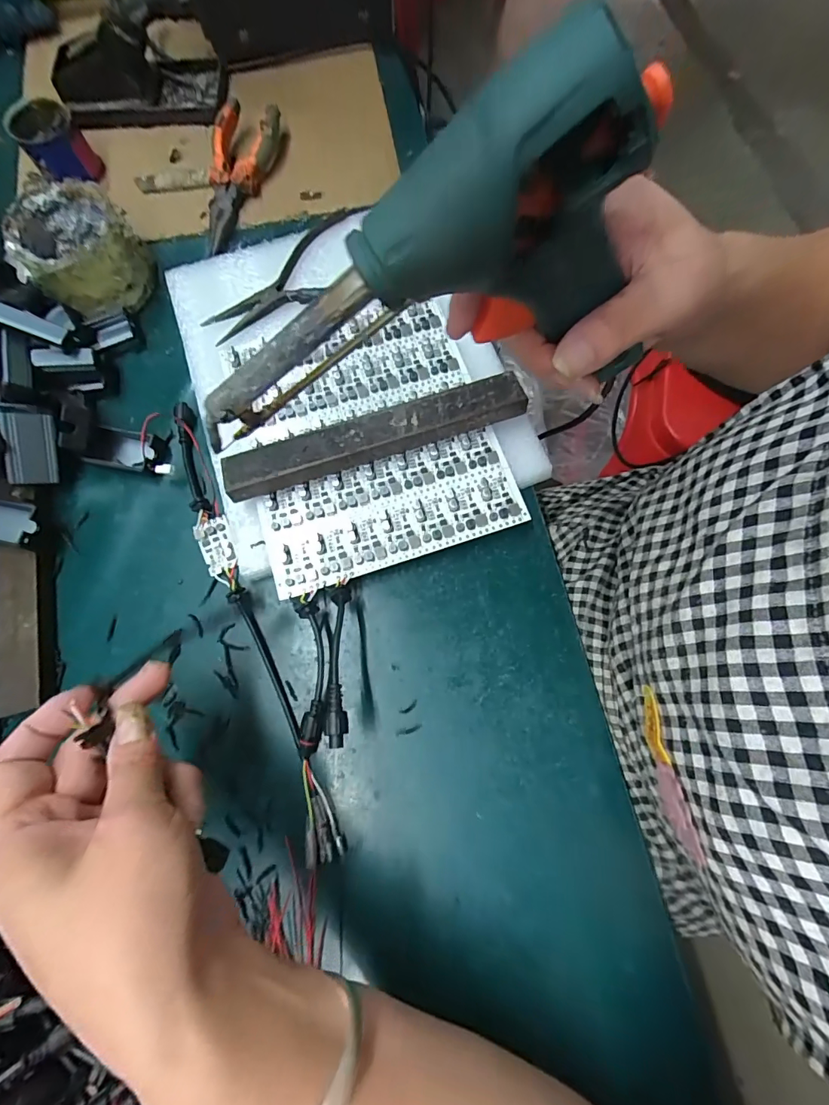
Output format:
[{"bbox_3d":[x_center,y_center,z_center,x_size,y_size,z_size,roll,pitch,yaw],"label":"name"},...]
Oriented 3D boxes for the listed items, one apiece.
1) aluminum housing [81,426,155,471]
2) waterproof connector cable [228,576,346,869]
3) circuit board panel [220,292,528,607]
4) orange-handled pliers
[{"bbox_3d":[-0.218,-0.076,0.334,0.059,0.012,0.030,12,72,17],"label":"aluminum housing"},{"bbox_3d":[-0.085,0.097,0.284,0.021,0.009,0.180,-22,74,-8],"label":"waterproof connector cable"},{"bbox_3d":[-0.034,-0.087,0.323,0.170,0.009,0.196,-17,76,-3],"label":"circuit board panel"},{"bbox_3d":[-0.157,-0.322,0.388,0.049,0.022,0.133,16,88,4],"label":"orange-handled pliers"}]

